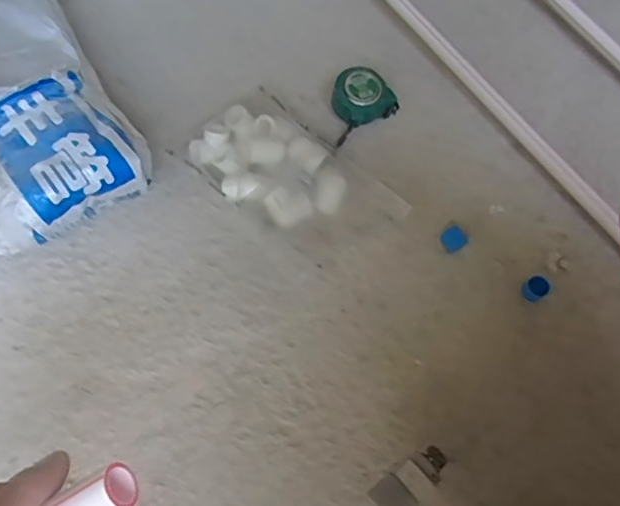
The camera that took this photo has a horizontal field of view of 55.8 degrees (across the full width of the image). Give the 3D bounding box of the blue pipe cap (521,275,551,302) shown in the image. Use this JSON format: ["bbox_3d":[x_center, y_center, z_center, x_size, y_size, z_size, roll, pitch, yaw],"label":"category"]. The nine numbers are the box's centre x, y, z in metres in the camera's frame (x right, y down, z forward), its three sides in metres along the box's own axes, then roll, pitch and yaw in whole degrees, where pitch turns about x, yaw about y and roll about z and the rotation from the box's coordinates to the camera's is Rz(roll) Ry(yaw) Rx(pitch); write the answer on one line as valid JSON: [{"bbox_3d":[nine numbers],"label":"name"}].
[{"bbox_3d":[0.237,0.037,0.613,0.022,0.024,0.023,1,67,-3],"label":"blue pipe cap"}]

